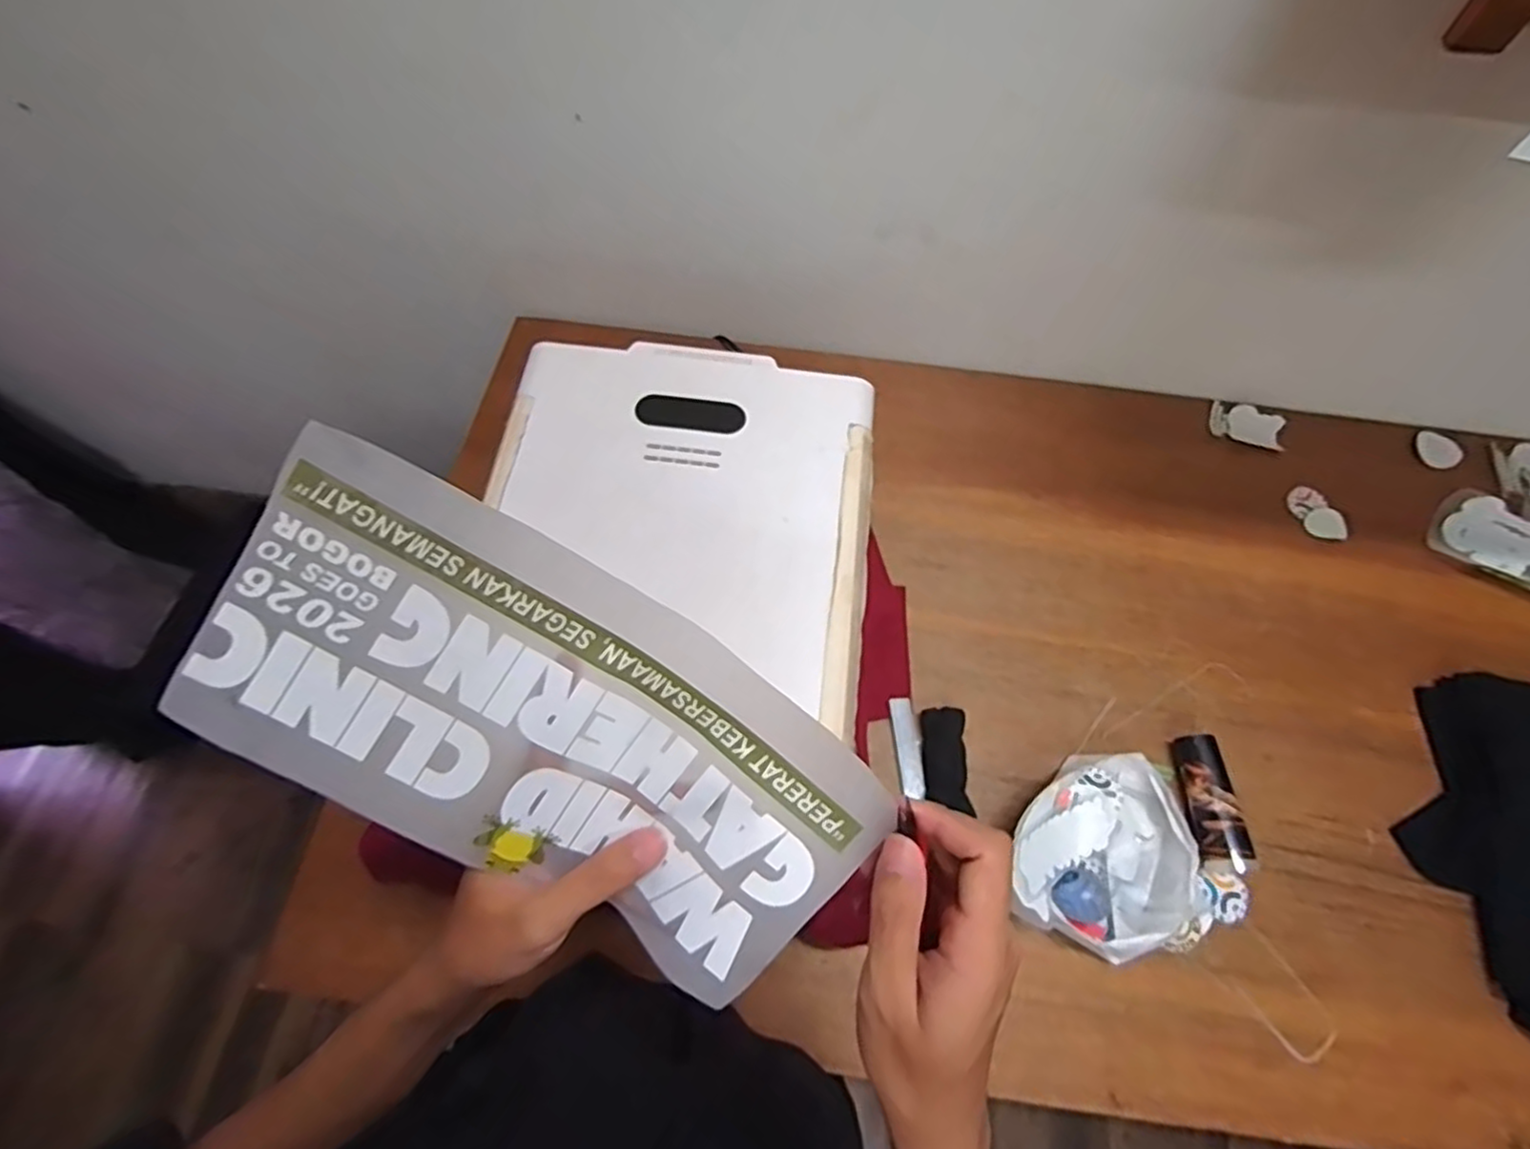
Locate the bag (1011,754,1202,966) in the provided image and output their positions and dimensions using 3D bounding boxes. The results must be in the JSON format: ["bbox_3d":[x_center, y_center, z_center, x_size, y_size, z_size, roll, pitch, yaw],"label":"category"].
[{"bbox_3d":[0.356,0.289,0.728,0.181,0.060,0.205,22,66,10],"label":"bag"}]

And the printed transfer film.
[{"bbox_3d":[-0.087,0.069,0.290,0.266,0.029,0.138,32,95,-10],"label":"printed transfer film"}]

